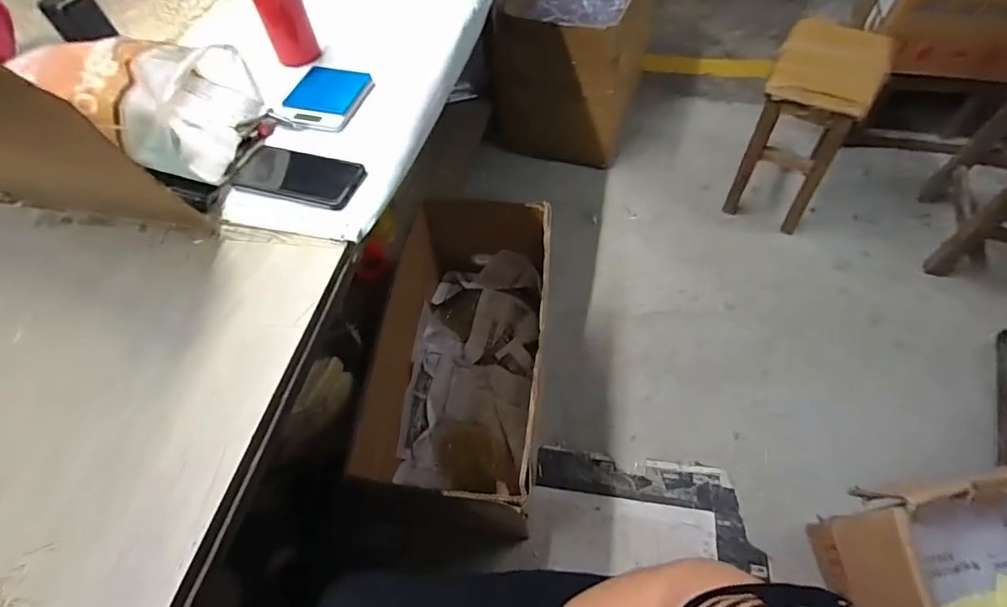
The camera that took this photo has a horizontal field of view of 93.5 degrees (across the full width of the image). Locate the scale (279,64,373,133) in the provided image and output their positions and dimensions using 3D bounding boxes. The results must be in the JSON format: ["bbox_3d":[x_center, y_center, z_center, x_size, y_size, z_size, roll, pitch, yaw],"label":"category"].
[{"bbox_3d":[-0.262,-0.307,0.706,0.105,0.022,0.125,9,59,8],"label":"scale"}]

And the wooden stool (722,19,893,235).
[{"bbox_3d":[0.808,-0.465,1.333,0.239,0.498,0.248,22,62,15],"label":"wooden stool"}]

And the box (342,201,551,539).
[{"bbox_3d":[-0.072,0.140,1.011,0.310,0.334,0.663,4,59,5],"label":"box"}]

